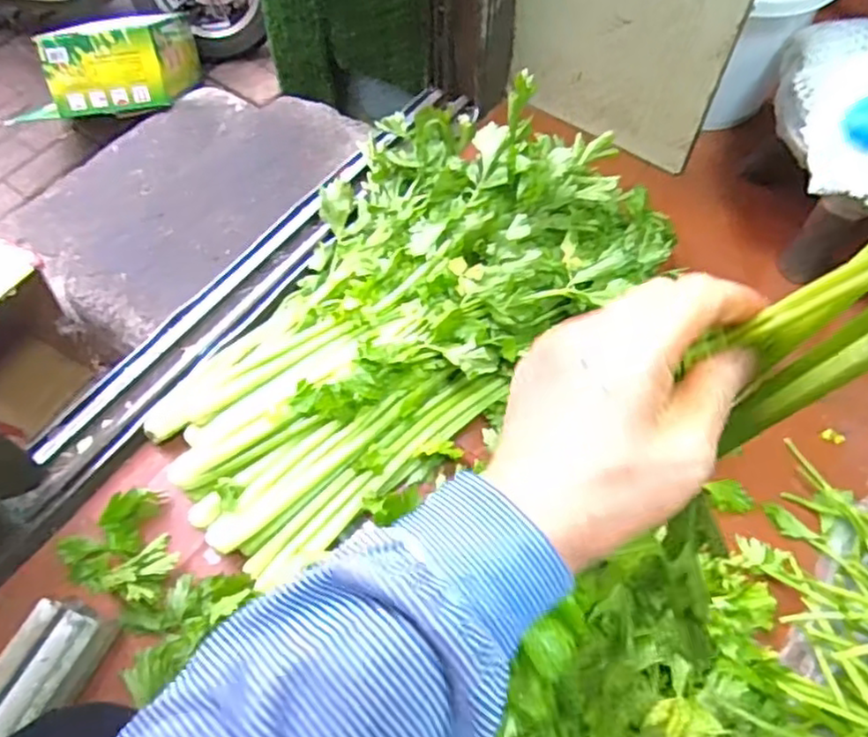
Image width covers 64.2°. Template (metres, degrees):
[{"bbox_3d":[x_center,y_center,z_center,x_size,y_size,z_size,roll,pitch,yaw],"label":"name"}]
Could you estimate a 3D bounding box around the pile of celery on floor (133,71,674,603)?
[{"bbox_3d":[-0.036,-0.076,0.745,0.389,0.141,0.599,38,68,19],"label":"pile of celery on floor"}]

